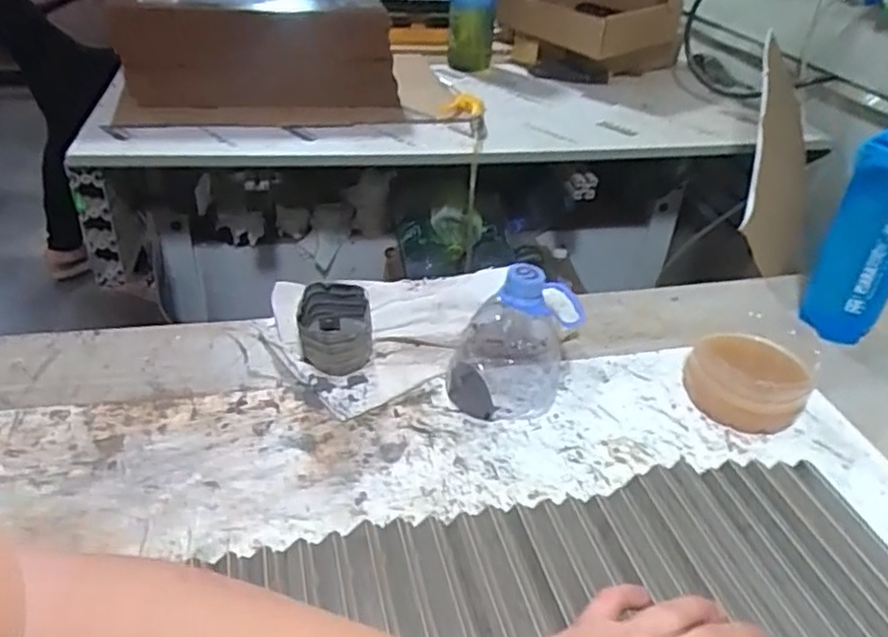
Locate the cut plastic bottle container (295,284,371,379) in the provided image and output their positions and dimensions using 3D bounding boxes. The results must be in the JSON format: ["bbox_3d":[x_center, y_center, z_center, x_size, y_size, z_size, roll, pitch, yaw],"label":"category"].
[{"bbox_3d":[-0.098,0.012,0.621,0.060,0.068,0.058,3,35,-1],"label":"cut plastic bottle container"}]

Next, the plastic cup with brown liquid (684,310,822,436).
[{"bbox_3d":[0.282,0.041,0.632,0.100,0.081,0.113,15,37,16],"label":"plastic cup with brown liquid"}]

